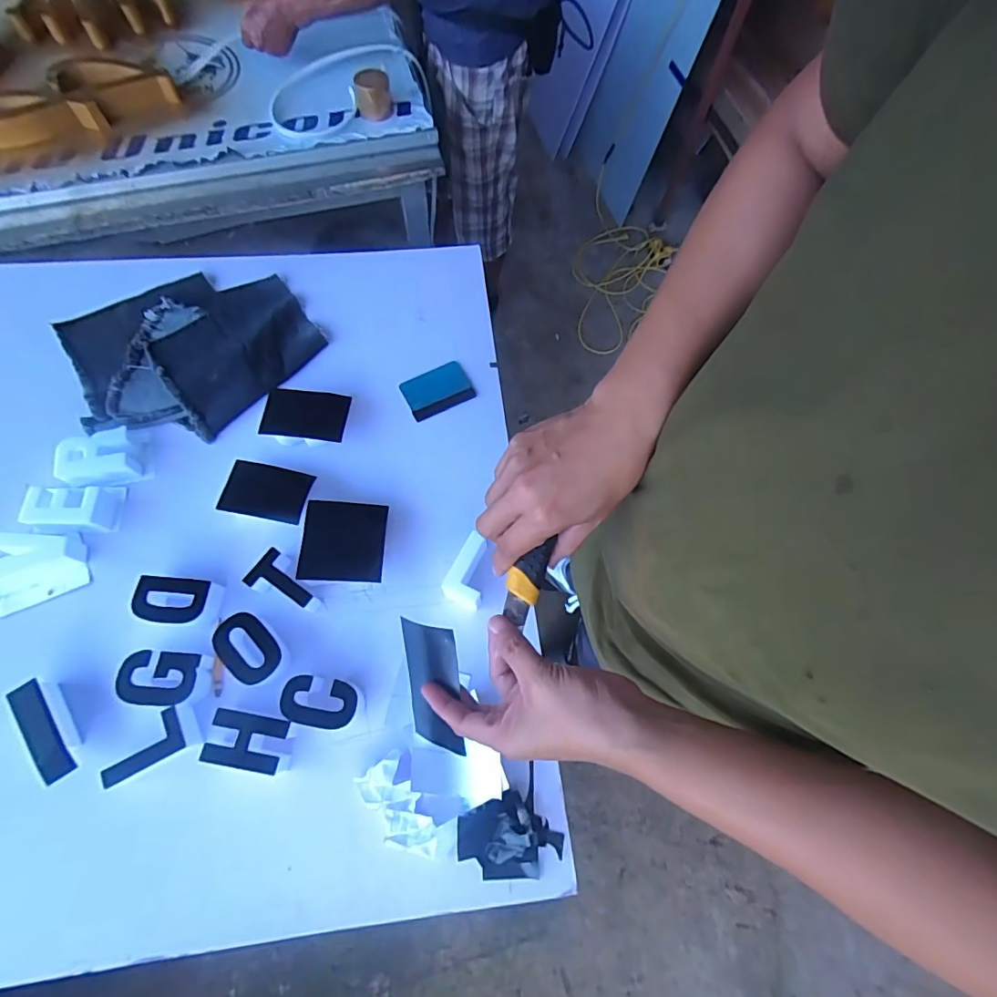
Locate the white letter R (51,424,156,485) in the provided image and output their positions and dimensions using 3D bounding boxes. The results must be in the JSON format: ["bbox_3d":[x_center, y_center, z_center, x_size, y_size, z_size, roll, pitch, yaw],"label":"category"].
[{"bbox_3d":[-0.524,-0.055,0.684,0.102,0.042,0.074,-14,70,-10],"label":"white letter R"}]

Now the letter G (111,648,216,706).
[{"bbox_3d":[-0.378,0.205,0.587,0.088,0.037,0.058,2,68,-4],"label":"letter G"}]

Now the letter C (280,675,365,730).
[{"bbox_3d":[-0.200,0.232,0.586,0.087,0.039,0.054,7,68,-2],"label":"letter C"}]

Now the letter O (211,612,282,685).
[{"bbox_3d":[-0.291,0.175,0.602,0.058,0.038,0.089,-39,76,-17],"label":"letter O"}]

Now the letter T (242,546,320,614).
[{"bbox_3d":[-0.258,0.105,0.632,0.087,0.040,0.052,30,69,7],"label":"letter T"}]

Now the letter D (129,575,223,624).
[{"bbox_3d":[-0.383,0.123,0.616,0.087,0.040,0.055,3,68,-4],"label":"letter D"}]

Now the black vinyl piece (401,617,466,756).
[{"bbox_3d":[-0.057,0.156,0.434,0.060,0.116,0.012,5,21,33],"label":"black vinyl piece"}]

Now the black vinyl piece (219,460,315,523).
[{"bbox_3d":[-0.298,-0.011,0.663,0.099,0.010,0.070,13,70,-8],"label":"black vinyl piece"}]

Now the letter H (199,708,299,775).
[{"bbox_3d":[-0.270,0.266,0.565,0.084,0.044,0.055,13,68,2],"label":"letter H"}]

